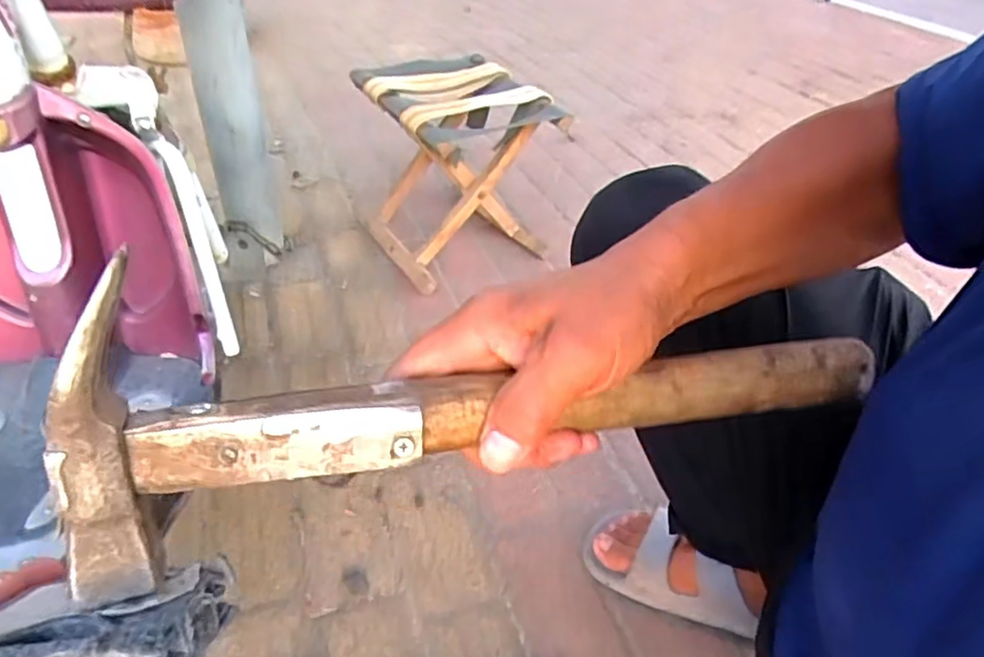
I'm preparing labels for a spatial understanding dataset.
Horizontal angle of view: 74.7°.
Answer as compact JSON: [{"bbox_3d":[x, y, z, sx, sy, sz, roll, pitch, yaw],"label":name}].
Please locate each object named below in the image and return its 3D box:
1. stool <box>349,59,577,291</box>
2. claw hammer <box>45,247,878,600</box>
[{"bbox_3d":[-0.059,-0.271,1.112,0.256,0.294,0.259,-19,44,-25],"label":"stool"},{"bbox_3d":[0.020,0.029,0.303,0.387,0.133,0.046,-5,16,-22],"label":"claw hammer"}]

